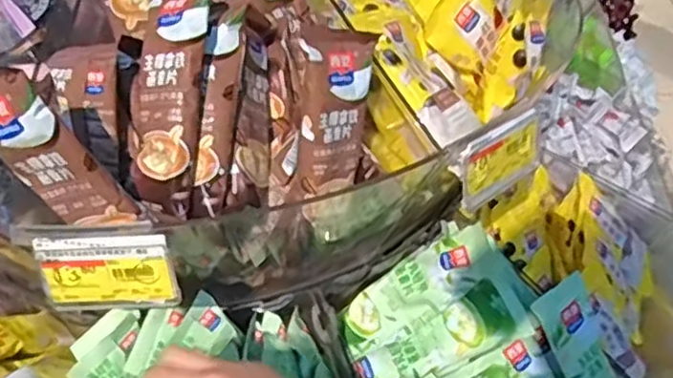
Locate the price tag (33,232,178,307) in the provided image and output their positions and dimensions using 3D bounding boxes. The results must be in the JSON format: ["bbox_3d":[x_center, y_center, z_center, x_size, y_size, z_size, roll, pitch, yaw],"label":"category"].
[{"bbox_3d":[-0.133,0.049,0.406,0.075,0.051,0.005,-3,29,2],"label":"price tag"}]

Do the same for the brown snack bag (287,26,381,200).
[{"bbox_3d":[-0.005,-0.049,0.462,0.059,0.114,0.024,-1,17,-34],"label":"brown snack bag"}]

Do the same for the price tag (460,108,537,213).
[{"bbox_3d":[0.112,-0.020,0.470,0.077,0.046,0.010,-31,45,-30],"label":"price tag"}]

